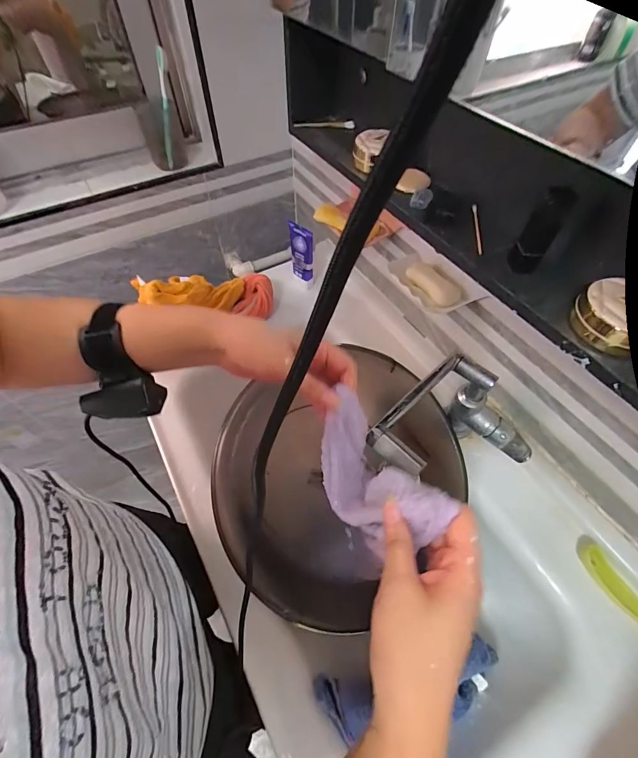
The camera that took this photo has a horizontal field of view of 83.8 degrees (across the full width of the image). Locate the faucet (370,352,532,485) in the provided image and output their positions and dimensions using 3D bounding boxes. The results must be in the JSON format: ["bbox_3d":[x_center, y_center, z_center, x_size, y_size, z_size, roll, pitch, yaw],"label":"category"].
[{"bbox_3d":[0.168,0.089,0.474,0.209,0.165,0.140,-35,64,-21],"label":"faucet"}]

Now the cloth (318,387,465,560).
[{"bbox_3d":[0.042,0.094,0.313,0.043,0.155,0.124,-27,61,-17],"label":"cloth"}]

